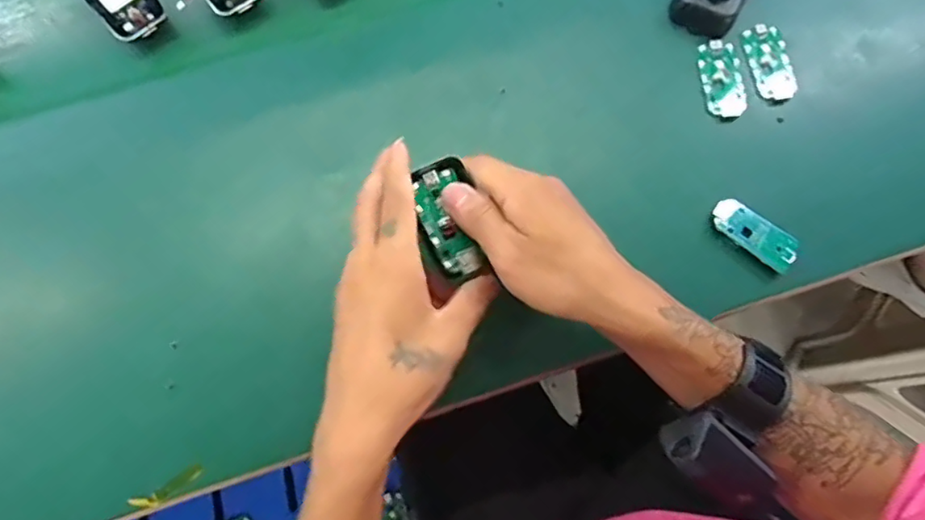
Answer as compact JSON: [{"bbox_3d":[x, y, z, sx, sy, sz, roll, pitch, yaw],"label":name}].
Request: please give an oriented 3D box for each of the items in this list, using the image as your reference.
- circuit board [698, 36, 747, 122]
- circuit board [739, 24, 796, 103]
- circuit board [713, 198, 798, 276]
[{"bbox_3d":[0.200,-0.139,0.451,0.031,0.004,0.066,-3,75,-1],"label":"circuit board"},{"bbox_3d":[0.240,-0.153,0.454,0.033,0.008,0.064,-10,75,-3],"label":"circuit board"},{"bbox_3d":[0.210,-0.020,0.420,0.063,0.005,0.029,38,77,9],"label":"circuit board"}]

